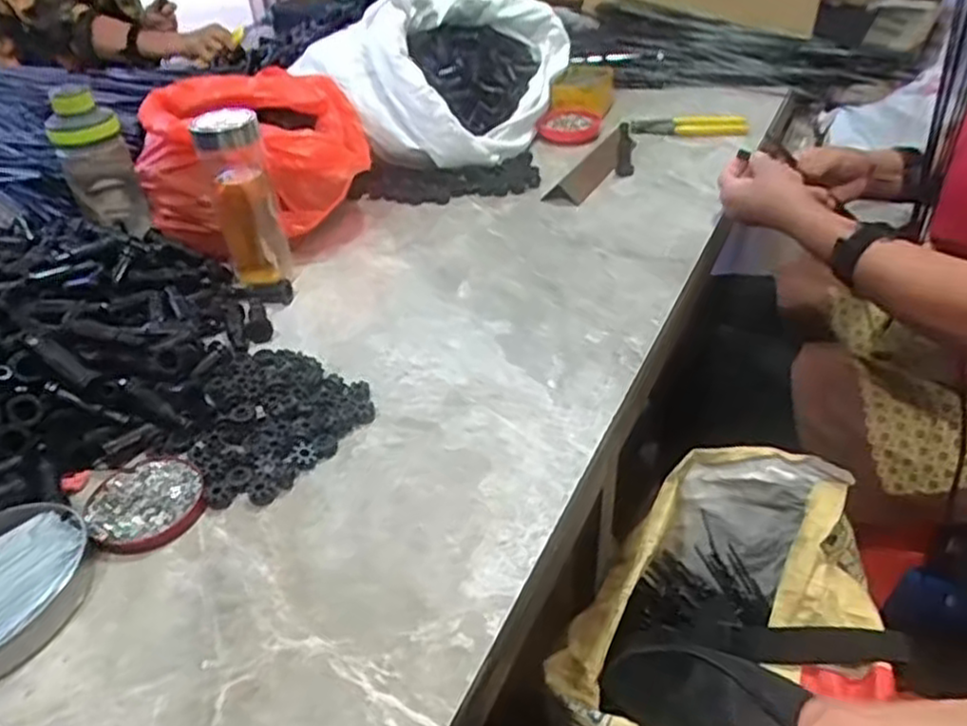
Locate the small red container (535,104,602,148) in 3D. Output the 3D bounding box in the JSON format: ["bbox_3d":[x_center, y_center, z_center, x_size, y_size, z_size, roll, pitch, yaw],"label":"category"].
[{"bbox_3d":[0.124,-0.352,1.077,0.082,0.027,0.092,-19,41,-21],"label":"small red container"}]

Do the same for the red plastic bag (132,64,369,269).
[{"bbox_3d":[-0.272,-0.251,0.875,0.261,0.114,0.329,-8,37,-6],"label":"red plastic bag"}]

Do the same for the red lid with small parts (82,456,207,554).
[{"bbox_3d":[-0.244,0.102,0.527,0.077,0.007,0.082,-2,37,2],"label":"red lid with small parts"}]

